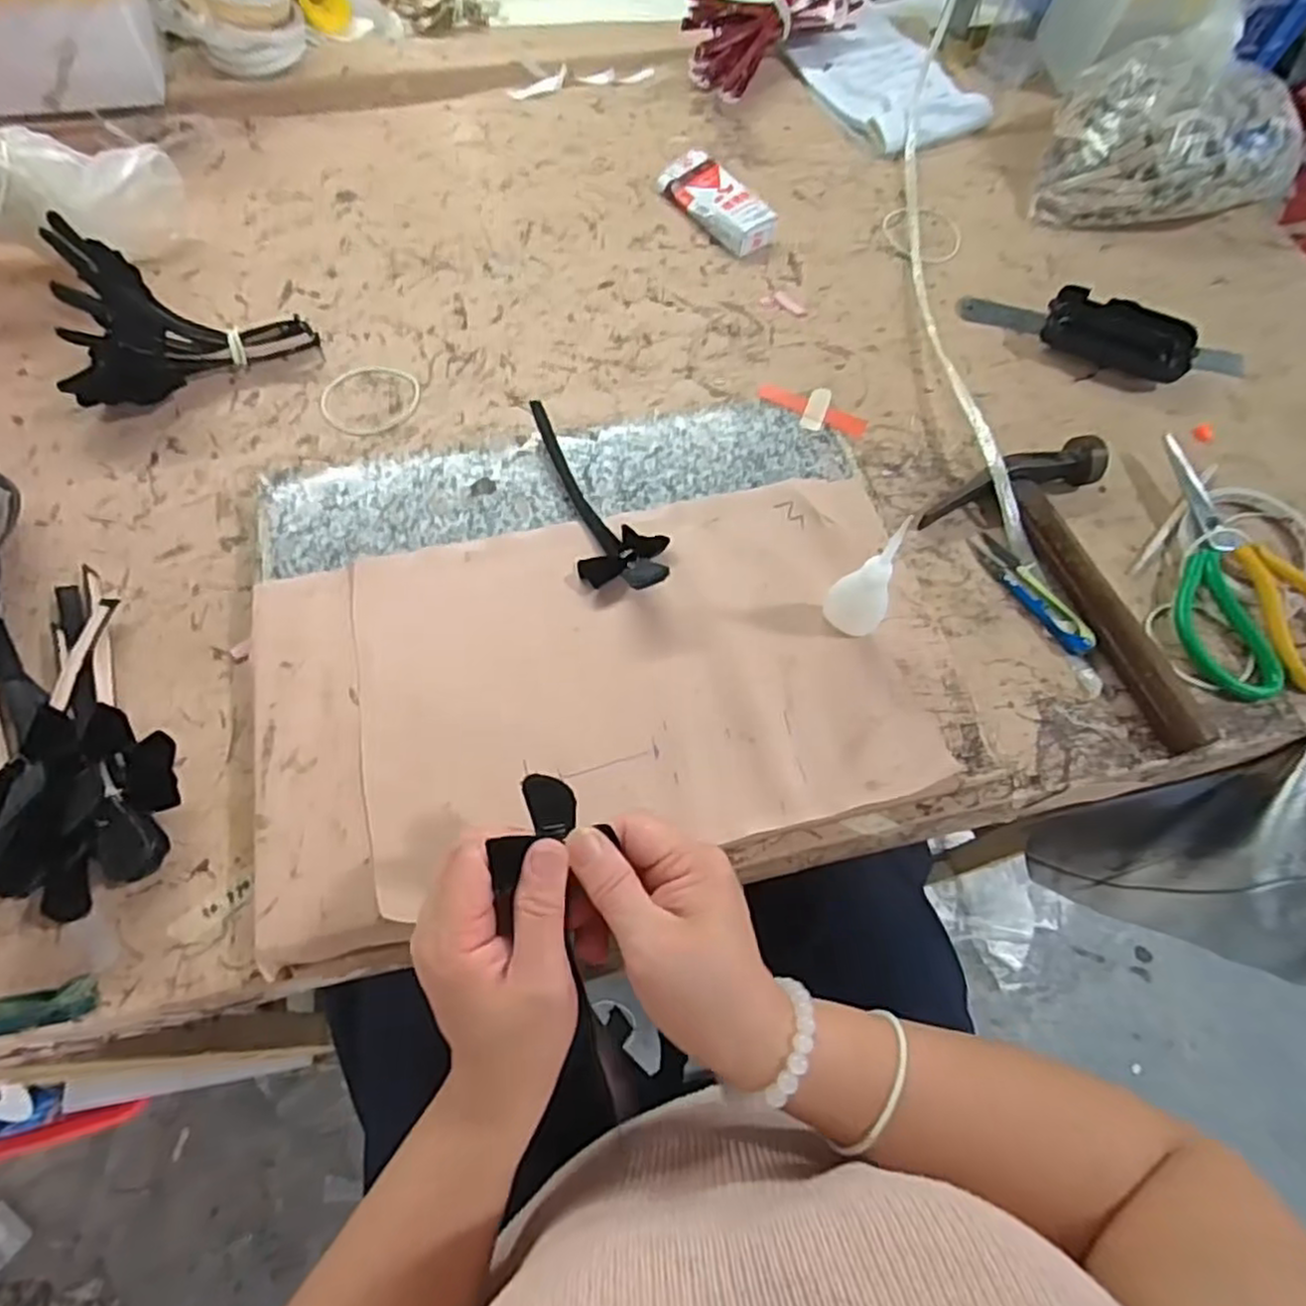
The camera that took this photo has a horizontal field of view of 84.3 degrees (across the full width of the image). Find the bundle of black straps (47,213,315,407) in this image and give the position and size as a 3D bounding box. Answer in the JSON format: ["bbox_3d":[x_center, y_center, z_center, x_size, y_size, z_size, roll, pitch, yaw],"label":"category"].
[{"bbox_3d":[-0.333,-0.231,0.504,0.157,0.089,0.075,-7,64,-6],"label":"bundle of black straps"}]

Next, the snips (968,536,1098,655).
[{"bbox_3d":[0.249,-0.041,0.473,0.023,0.010,0.101,-29,68,-16],"label":"snips"}]

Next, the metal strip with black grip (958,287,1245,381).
[{"bbox_3d":[0.360,-0.256,0.572,0.215,0.028,0.046,19,64,7],"label":"metal strip with black grip"}]

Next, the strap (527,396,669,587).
[{"bbox_3d":[-0.031,-0.103,0.464,0.056,0.027,0.158,-14,65,-9],"label":"strap"}]

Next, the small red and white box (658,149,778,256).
[{"bbox_3d":[0.054,-0.392,0.623,0.046,0.022,0.117,-34,70,-17],"label":"small red and white box"}]

